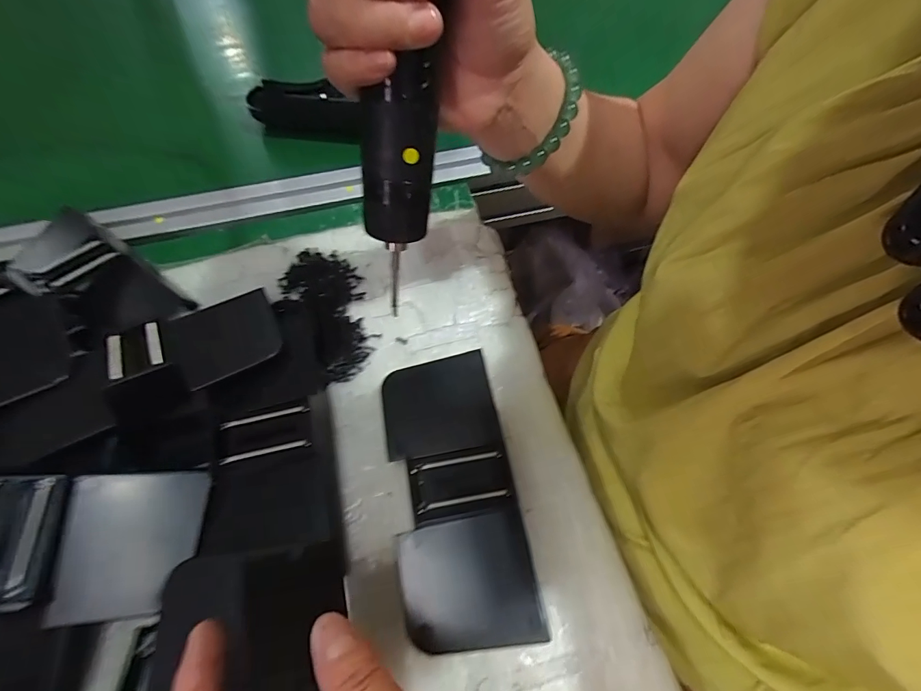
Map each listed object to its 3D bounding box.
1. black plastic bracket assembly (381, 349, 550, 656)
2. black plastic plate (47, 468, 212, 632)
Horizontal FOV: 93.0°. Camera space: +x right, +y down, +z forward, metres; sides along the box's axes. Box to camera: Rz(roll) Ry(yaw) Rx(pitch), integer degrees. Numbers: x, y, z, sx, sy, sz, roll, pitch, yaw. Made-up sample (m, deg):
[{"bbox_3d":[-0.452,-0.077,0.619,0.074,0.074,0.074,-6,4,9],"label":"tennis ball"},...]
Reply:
[{"bbox_3d":[-0.004,0.085,0.258,0.069,0.027,0.156,-9,62,-5],"label":"black plastic bracket assembly"},{"bbox_3d":[-0.172,0.103,0.230,0.060,0.005,0.070,4,70,-16],"label":"black plastic plate"}]

